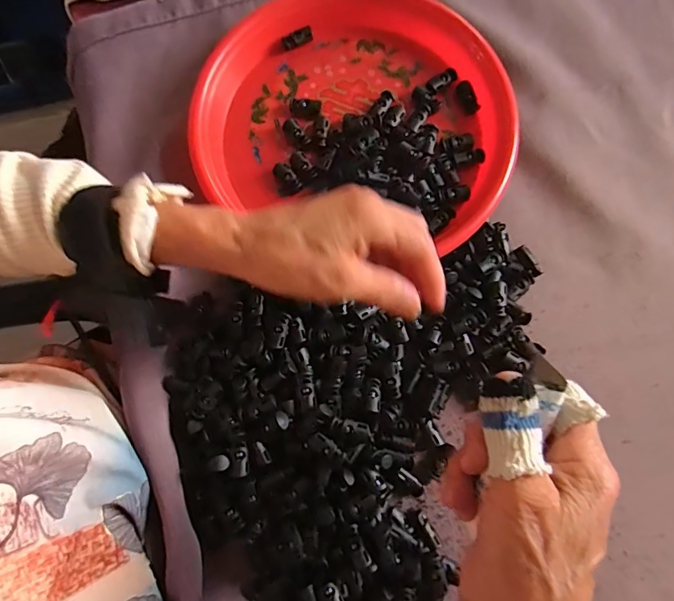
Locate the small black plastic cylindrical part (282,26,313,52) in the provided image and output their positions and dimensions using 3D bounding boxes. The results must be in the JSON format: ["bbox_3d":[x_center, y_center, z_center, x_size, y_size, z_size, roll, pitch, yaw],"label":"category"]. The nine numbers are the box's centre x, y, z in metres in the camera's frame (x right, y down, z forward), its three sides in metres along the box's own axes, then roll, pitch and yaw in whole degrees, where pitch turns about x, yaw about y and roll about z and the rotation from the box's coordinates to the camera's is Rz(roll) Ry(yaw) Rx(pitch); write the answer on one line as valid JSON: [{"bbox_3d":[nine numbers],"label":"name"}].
[{"bbox_3d":[-0.035,-0.233,0.409,0.028,0.008,0.010,-26,79,-4],"label":"small black plastic cylindrical part"}]

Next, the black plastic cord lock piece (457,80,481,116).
[{"bbox_3d":[0.112,-0.173,0.390,0.011,0.008,0.028,-21,79,-3],"label":"black plastic cord lock piece"}]

